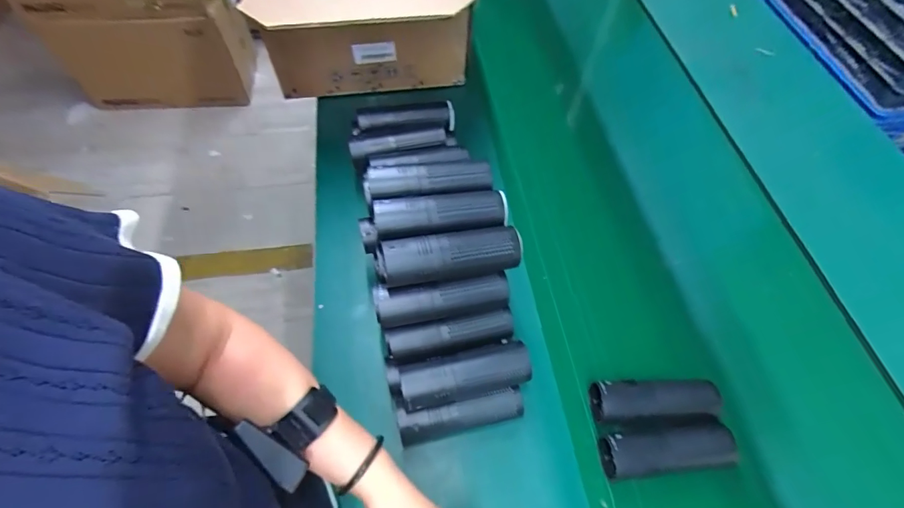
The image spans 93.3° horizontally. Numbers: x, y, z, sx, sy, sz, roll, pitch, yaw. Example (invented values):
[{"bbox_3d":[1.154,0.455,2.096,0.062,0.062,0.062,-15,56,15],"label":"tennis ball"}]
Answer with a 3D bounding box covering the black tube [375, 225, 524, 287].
[{"bbox_3d":[-0.003,0.004,0.514,0.174,0.049,0.051,-6,59,-6],"label":"black tube"}]

